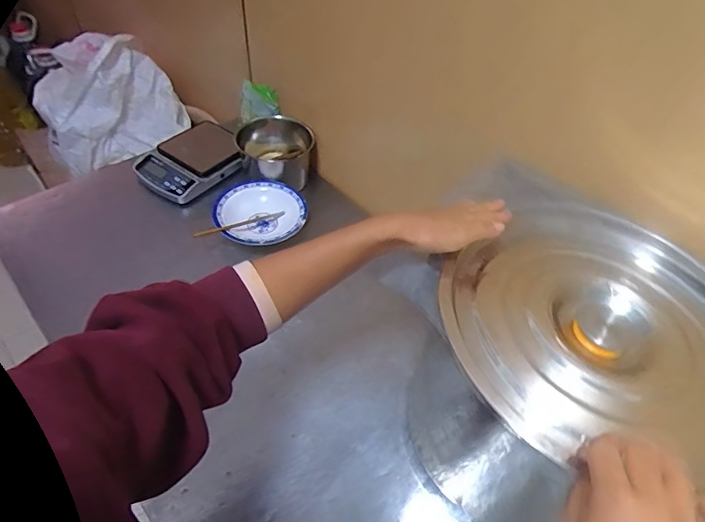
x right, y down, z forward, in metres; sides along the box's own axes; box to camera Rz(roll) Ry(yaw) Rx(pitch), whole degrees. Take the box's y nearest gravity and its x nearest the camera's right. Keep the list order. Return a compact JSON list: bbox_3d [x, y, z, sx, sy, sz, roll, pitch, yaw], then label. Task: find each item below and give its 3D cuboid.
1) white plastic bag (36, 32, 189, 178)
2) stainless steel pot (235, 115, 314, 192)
[{"bbox_3d":[-0.651,-0.423,1.195,0.360,0.253,0.237,-17,54,-18],"label":"white plastic bag"},{"bbox_3d":[-0.159,-0.232,0.973,0.151,0.111,0.157,3,50,-3],"label":"stainless steel pot"}]

